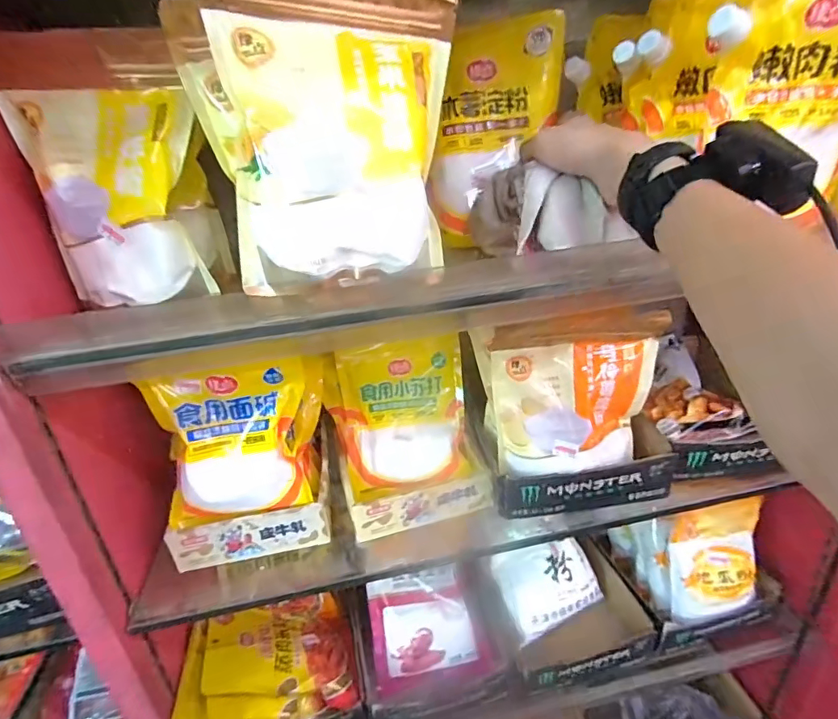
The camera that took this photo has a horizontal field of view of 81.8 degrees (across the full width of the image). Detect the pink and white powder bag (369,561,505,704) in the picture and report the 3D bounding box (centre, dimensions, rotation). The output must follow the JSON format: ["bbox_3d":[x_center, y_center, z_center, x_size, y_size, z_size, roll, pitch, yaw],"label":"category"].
[{"bbox_3d":[0.014,0.349,0.626,0.151,0.019,0.138,-13,69,-2],"label":"pink and white powder bag"}]

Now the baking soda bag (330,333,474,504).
[{"bbox_3d":[-0.019,0.065,0.559,0.145,0.174,0.023,-7,-11,-3],"label":"baking soda bag"}]

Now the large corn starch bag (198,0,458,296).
[{"bbox_3d":[-0.045,-0.147,0.309,0.156,0.182,0.045,-14,26,-17],"label":"large corn starch bag"}]

